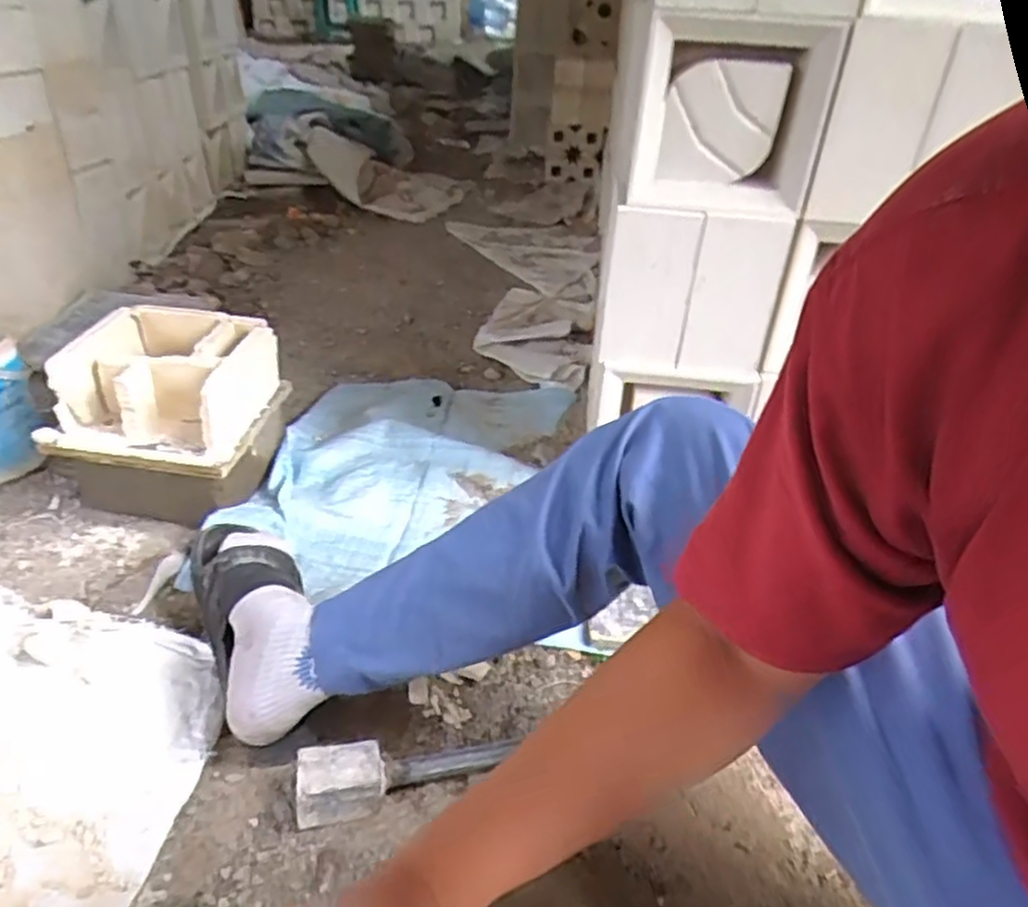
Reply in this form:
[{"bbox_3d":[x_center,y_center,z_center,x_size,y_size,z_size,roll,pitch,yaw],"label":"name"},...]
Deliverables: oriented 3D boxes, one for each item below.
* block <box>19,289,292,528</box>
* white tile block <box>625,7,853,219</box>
[{"bbox_3d":[-0.476,-0.059,1.021,0.248,0.213,0.235,6,33,1],"label":"block"},{"bbox_3d":[0.245,-0.380,0.840,0.210,0.194,0.048,6,31,7],"label":"white tile block"}]

